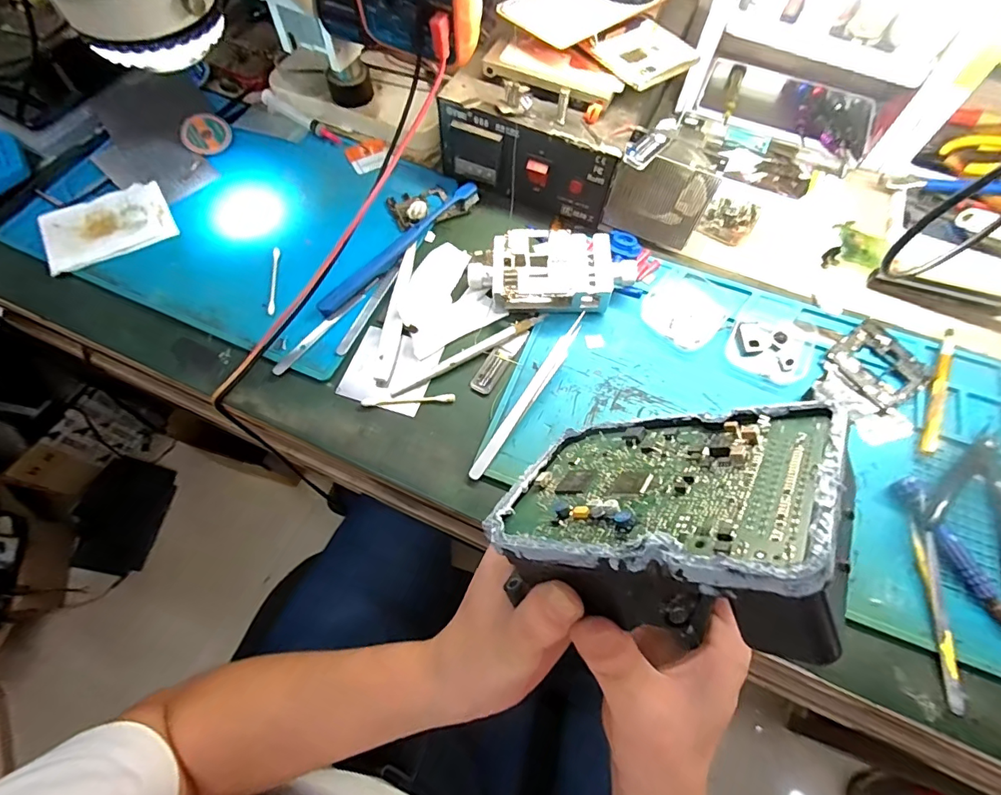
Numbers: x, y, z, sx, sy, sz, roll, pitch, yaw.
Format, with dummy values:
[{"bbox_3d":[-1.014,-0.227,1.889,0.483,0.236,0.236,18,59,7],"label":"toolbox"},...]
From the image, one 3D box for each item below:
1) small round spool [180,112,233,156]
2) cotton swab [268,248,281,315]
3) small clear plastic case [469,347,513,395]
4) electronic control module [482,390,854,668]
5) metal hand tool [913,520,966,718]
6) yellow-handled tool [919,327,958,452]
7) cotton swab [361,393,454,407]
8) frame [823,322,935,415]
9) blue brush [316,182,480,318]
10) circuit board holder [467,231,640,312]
[{"bbox_3d":[-0.298,-0.266,0.477,0.046,0.037,0.013,-50,33,-12],"label":"small round spool"},{"bbox_3d":[-0.198,-0.102,0.412,0.005,0.005,0.070,-5,67,-2],"label":"cotton swab"},{"bbox_3d":[-0.008,-0.022,0.383,0.018,0.004,0.041,29,70,12],"label":"small clear plastic case"},{"bbox_3d":[0.070,0.048,0.204,0.101,0.137,0.036,-42,112,-44],"label":"electronic control module"},{"bbox_3d":[0.288,0.141,0.308,0.011,0.009,0.112,9,67,4],"label":"metal hand tool"},{"bbox_3d":[0.351,-0.009,0.375,0.011,0.011,0.123,29,70,12],"label":"yellow-handled tool"},{"bbox_3d":[-0.072,0.002,0.371,0.072,0.004,0.007,-4,67,-2],"label":"cotton swab"},{"bbox_3d":[0.311,-0.028,0.387,0.060,0.005,0.065,-31,70,-13],"label":"frame"},{"bbox_3d":[-0.088,-0.136,0.421,0.015,0.013,0.184,41,72,16],"label":"blue brush"},{"bbox_3d":[0.043,-0.106,0.403,0.134,0.034,0.064,7,67,3],"label":"circuit board holder"}]

